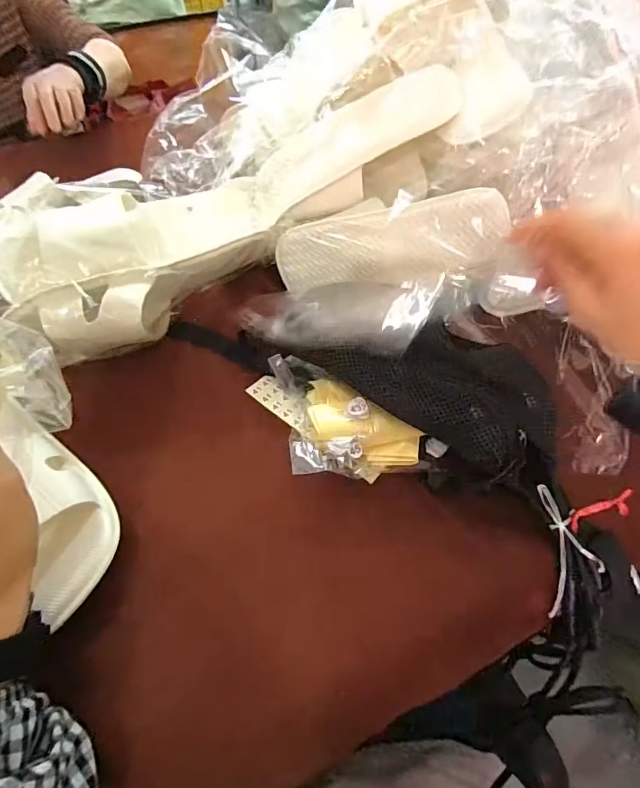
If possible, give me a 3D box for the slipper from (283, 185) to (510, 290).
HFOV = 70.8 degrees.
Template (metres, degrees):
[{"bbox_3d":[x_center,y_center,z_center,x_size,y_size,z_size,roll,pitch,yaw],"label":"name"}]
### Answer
[{"bbox_3d":[0.071,-0.158,0.477,0.231,0.075,0.039,-4,31,16],"label":"slipper"}]

